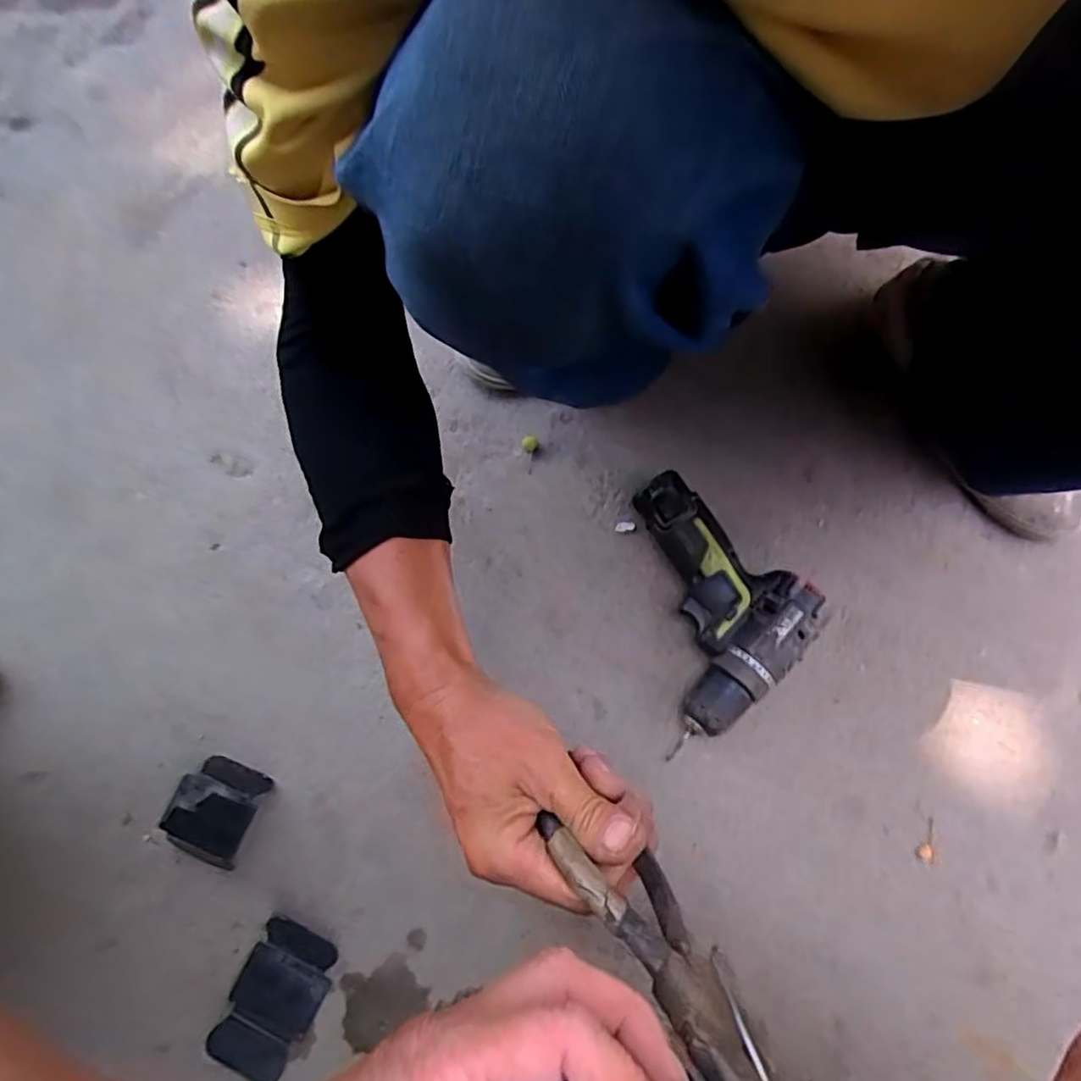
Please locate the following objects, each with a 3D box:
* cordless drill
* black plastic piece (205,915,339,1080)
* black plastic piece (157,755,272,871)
[{"bbox_3d":[0.152,0.050,0.525,0.129,0.049,0.213,-8,73,-3],"label":"cordless drill"},{"bbox_3d":[-0.188,0.320,0.456,0.061,0.019,0.091,25,74,7],"label":"black plastic piece"},{"bbox_3d":[-0.242,0.202,0.487,0.060,0.029,0.069,24,74,7],"label":"black plastic piece"}]

